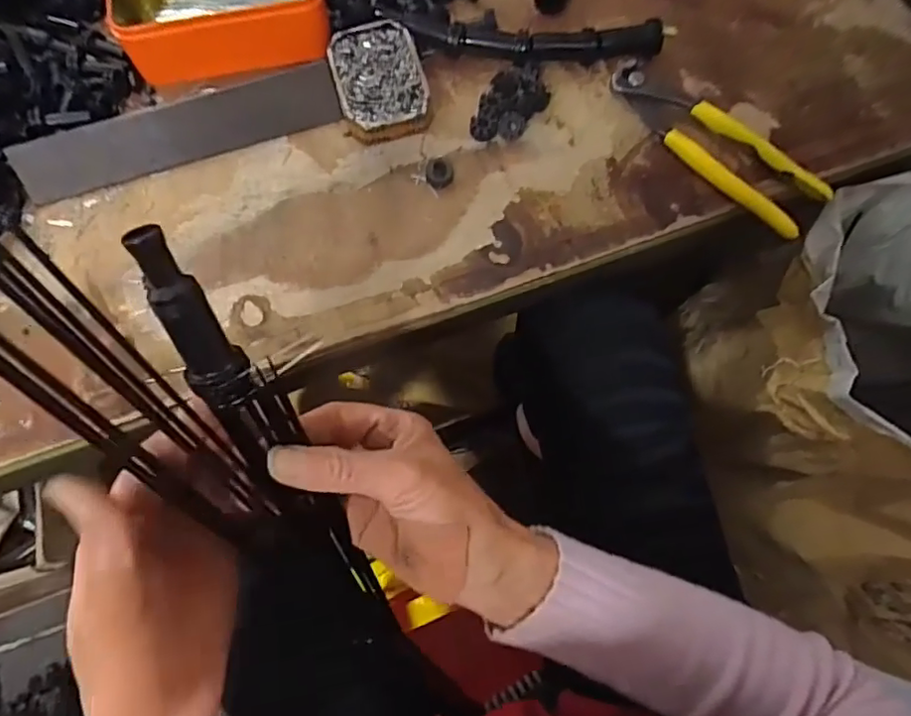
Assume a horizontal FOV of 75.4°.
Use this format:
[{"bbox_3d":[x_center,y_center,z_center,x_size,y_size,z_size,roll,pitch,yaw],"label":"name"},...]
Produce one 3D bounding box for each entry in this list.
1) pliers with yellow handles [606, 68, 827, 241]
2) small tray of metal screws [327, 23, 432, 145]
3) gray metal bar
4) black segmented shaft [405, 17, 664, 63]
[{"bbox_3d":[0.177,-0.149,0.406,0.052,0.028,0.163,-40,77,-12],"label":"pliers with yellow handles"},{"bbox_3d":[-0.054,-0.198,0.422,0.060,0.020,0.089,-14,73,-5],"label":"small tray of metal screws"},{"bbox_3d":[-0.190,-0.157,0.410,0.217,0.008,0.040,-19,113,-8],"label":"gray metal bar"},{"bbox_3d":[0.059,-0.231,0.430,0.179,0.018,0.030,1,72,-1],"label":"black segmented shaft"}]

